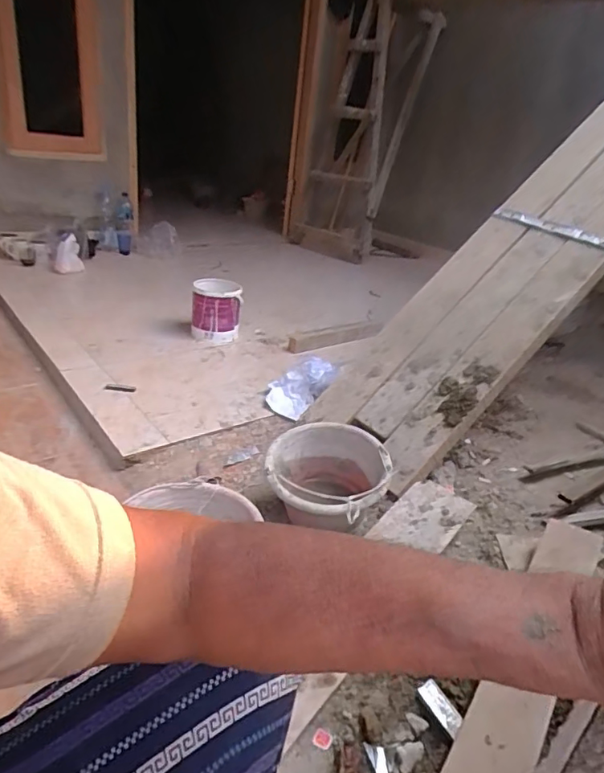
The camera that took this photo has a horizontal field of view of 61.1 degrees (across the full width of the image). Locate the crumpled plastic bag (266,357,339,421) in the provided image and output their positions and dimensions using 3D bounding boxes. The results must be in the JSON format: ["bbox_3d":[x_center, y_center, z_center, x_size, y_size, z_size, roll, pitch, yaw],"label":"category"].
[{"bbox_3d":[0.003,-0.004,1.548,0.223,0.108,0.152,-19,36,-38],"label":"crumpled plastic bag"}]

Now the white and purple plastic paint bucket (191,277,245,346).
[{"bbox_3d":[-0.321,-0.287,1.934,0.180,0.209,0.179,3,28,-6],"label":"white and purple plastic paint bucket"}]

